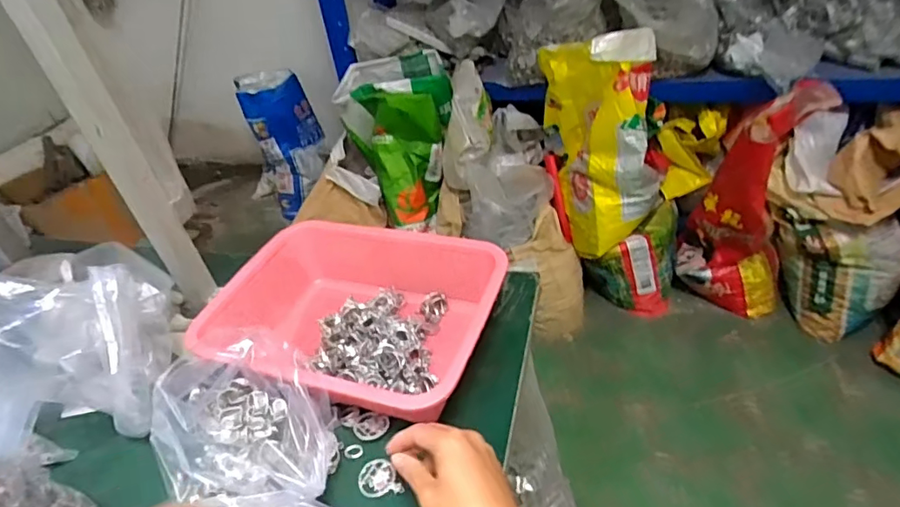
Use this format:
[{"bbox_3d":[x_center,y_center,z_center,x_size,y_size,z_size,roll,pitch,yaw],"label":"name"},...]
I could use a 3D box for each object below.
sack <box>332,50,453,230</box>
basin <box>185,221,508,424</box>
[{"bbox_3d":[-0.166,-0.328,1.607,0.358,0.399,0.318,2,40,12],"label":"sack"},{"bbox_3d":[-0.100,0.071,0.597,0.306,0.099,0.226,14,43,24],"label":"basin"}]

